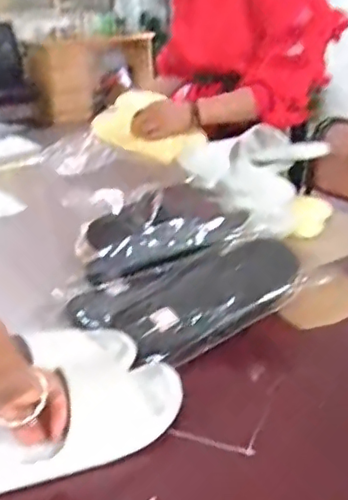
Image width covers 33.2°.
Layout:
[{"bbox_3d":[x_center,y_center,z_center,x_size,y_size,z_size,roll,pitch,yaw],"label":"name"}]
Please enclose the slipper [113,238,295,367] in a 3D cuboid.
[{"bbox_3d":[0.056,0.069,0.854,0.290,0.061,0.122,-30,33,-15],"label":"slipper"}]

